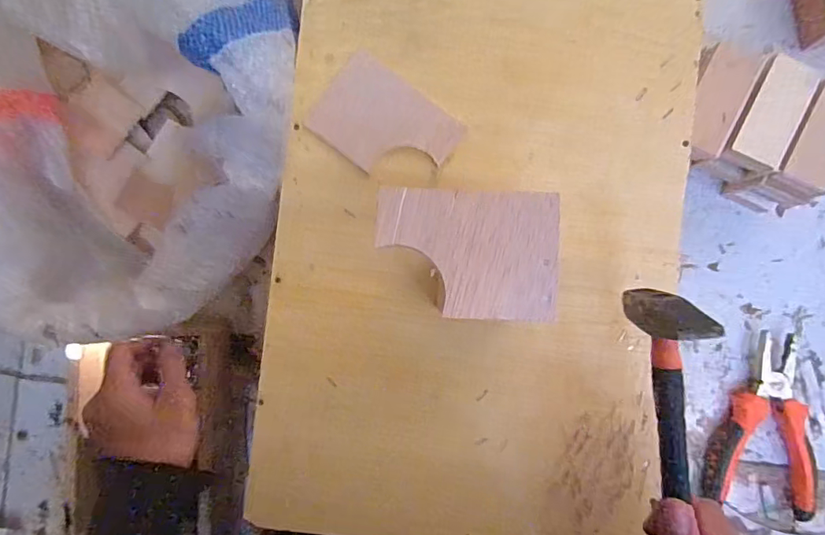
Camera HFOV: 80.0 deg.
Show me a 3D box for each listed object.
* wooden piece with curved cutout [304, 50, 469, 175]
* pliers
[{"bbox_3d":[-0.020,-0.106,0.367,0.100,0.006,0.071,37,90,3],"label":"wooden piece with curved cutout"},{"bbox_3d":[0.342,0.148,0.470,0.095,0.023,0.164,11,89,2],"label":"pliers"}]

